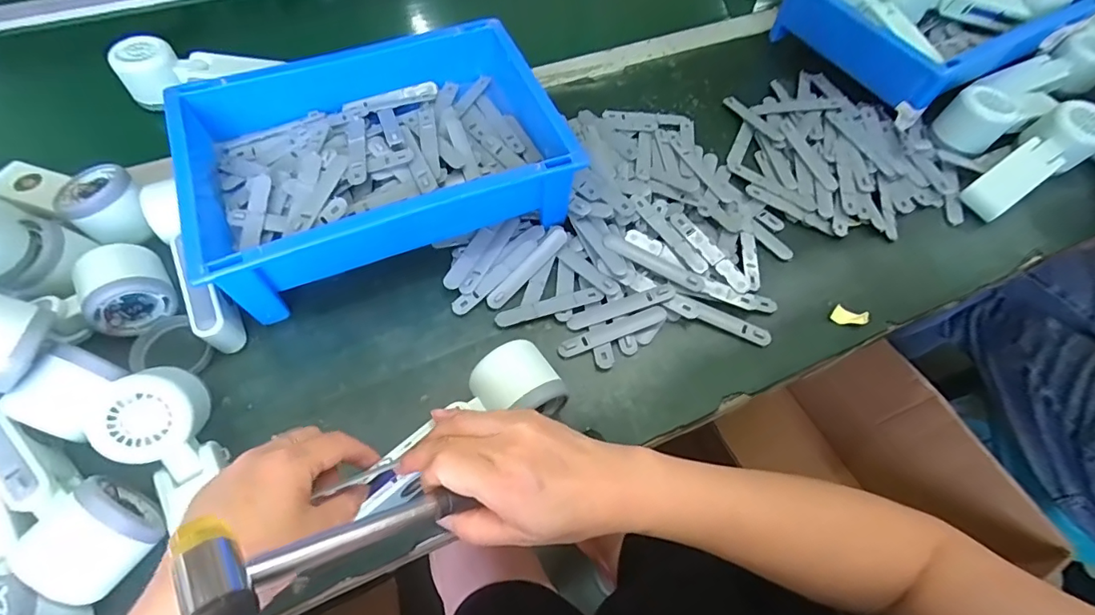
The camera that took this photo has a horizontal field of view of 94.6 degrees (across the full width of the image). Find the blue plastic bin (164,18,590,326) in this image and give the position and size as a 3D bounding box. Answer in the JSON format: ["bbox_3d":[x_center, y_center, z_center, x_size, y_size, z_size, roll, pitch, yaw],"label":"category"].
[{"bbox_3d":[-0.149,-0.139,0.456,0.297,0.079,0.214,-20,62,-14],"label":"blue plastic bin"}]

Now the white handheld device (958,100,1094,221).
[{"bbox_3d":[0.491,-0.146,0.515,0.166,0.040,0.058,-36,66,-5],"label":"white handheld device"}]

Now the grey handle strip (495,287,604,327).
[{"bbox_3d":[0.002,-0.002,0.436,0.093,0.008,0.016,-14,60,-10],"label":"grey handle strip"}]

